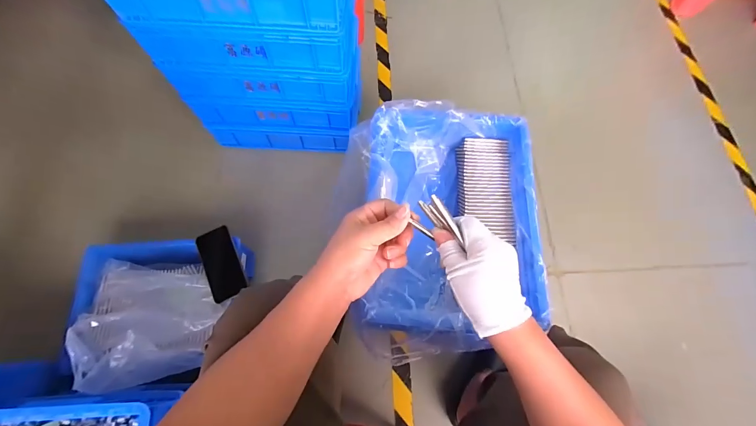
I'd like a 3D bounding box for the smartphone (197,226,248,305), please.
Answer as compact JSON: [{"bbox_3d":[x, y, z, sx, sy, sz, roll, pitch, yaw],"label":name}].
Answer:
[{"bbox_3d":[-0.345,0.110,0.746,0.074,0.015,0.156,-21,80,-17],"label":"smartphone"}]

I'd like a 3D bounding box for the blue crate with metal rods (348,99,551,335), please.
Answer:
[{"bbox_3d":[0.124,0.008,0.650,0.327,0.127,0.415,3,69,-1],"label":"blue crate with metal rods"}]

